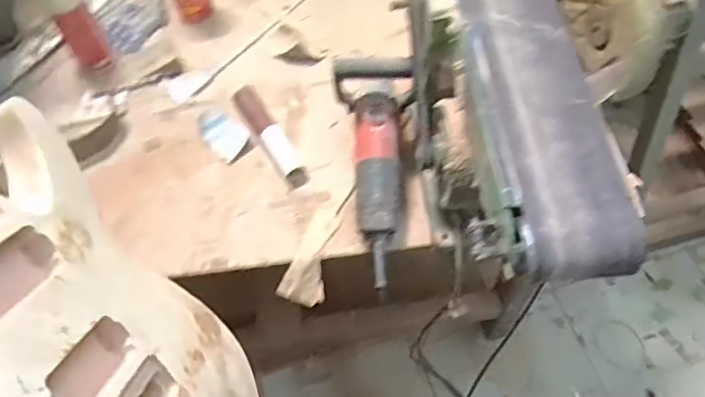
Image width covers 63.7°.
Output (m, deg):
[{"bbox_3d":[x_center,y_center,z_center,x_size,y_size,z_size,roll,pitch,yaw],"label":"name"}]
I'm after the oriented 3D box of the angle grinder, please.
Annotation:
[{"bbox_3d":[0.036,-0.037,0.811,0.112,0.142,0.307,-3,87,0],"label":"angle grinder"}]

